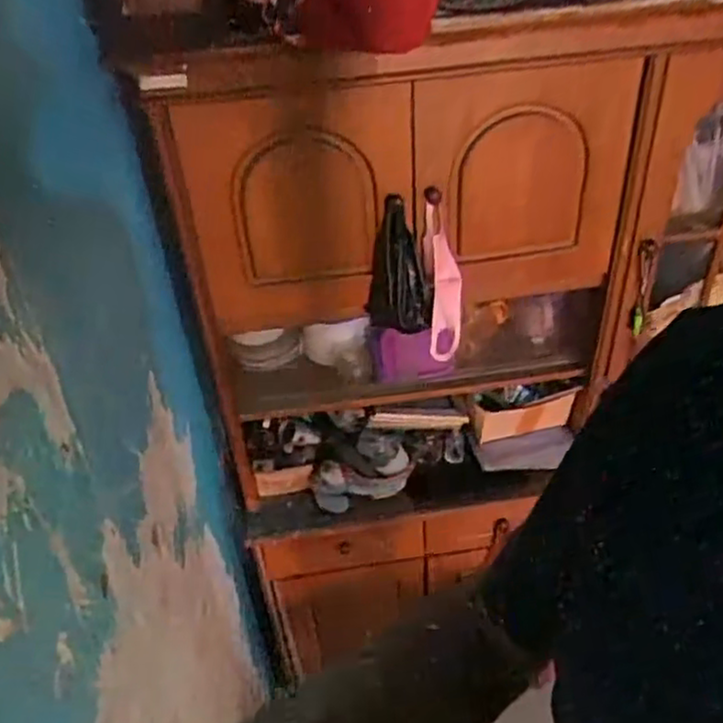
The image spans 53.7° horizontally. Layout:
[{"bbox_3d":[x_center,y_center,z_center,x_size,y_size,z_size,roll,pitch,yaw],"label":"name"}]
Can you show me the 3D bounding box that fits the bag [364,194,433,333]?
[{"bbox_3d":[0.065,-0.160,1.254,0.118,0.252,0.031,-3,41,2],"label":"bag"}]

